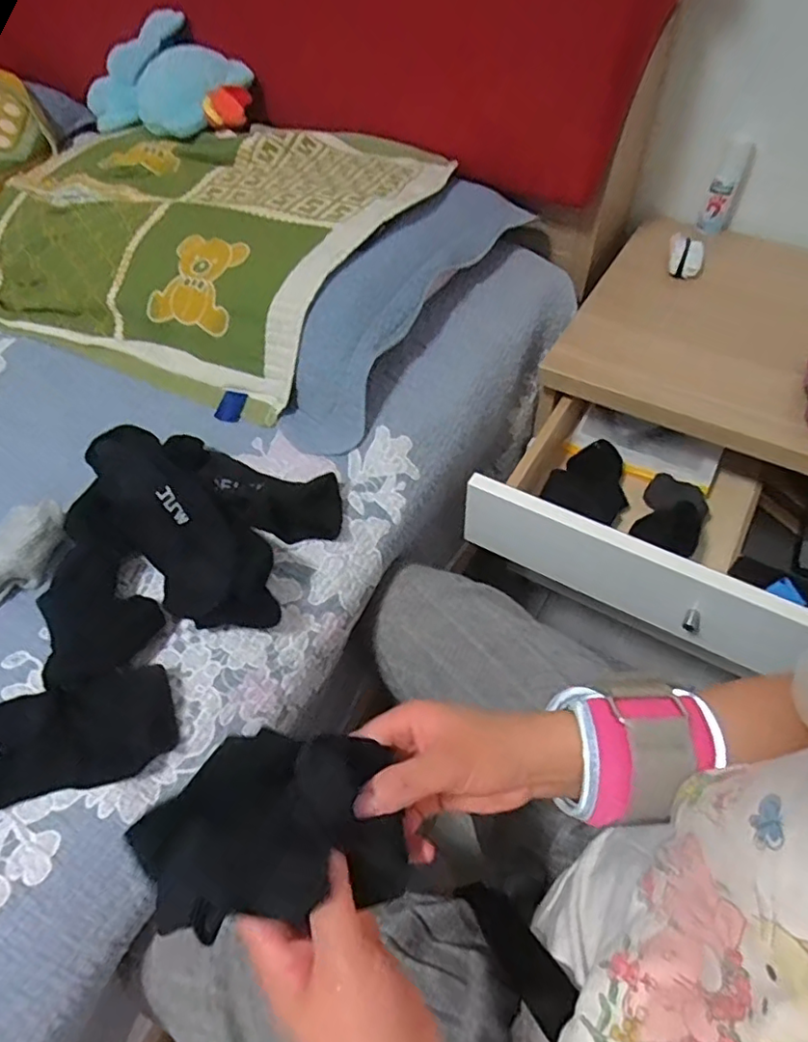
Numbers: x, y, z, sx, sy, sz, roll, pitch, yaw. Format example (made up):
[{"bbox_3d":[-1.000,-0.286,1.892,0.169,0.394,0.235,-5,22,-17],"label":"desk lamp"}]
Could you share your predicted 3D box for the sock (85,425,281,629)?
[{"bbox_3d":[-0.190,0.003,0.514,0.093,0.042,0.236,-38,74,-21],"label":"sock"}]

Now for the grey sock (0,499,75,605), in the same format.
[{"bbox_3d":[-0.342,0.039,0.507,0.051,0.031,0.123,19,57,18],"label":"grey sock"}]

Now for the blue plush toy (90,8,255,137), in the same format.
[{"bbox_3d":[-0.342,-0.622,0.829,0.268,0.106,0.126,27,60,21],"label":"blue plush toy"}]

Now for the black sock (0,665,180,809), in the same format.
[{"bbox_3d":[-0.268,0.156,0.429,0.186,0.024,0.088,-10,52,-18],"label":"black sock"}]

